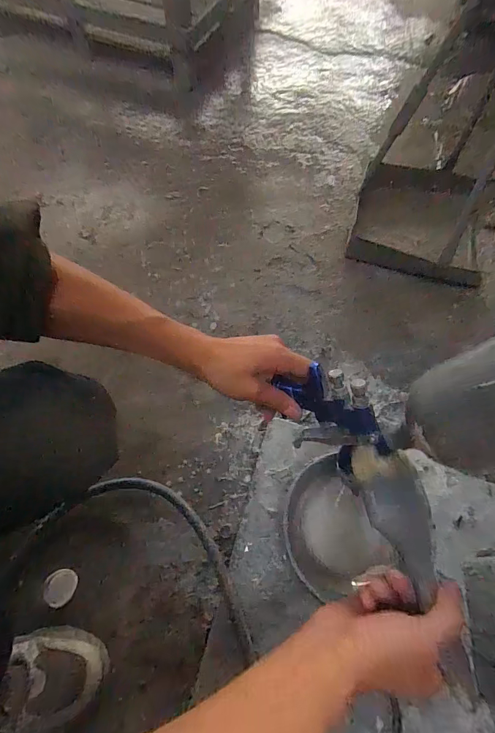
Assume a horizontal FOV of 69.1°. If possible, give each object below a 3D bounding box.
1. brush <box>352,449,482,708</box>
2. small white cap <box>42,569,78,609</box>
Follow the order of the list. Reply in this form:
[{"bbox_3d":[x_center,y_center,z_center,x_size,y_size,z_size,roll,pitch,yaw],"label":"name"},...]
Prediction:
[{"bbox_3d":[0.138,0.154,0.296,0.054,0.017,0.182,-11,63,-6],"label":"brush"},{"bbox_3d":[-0.257,0.303,0.492,0.040,0.006,0.043,4,56,-15],"label":"small white cap"}]

